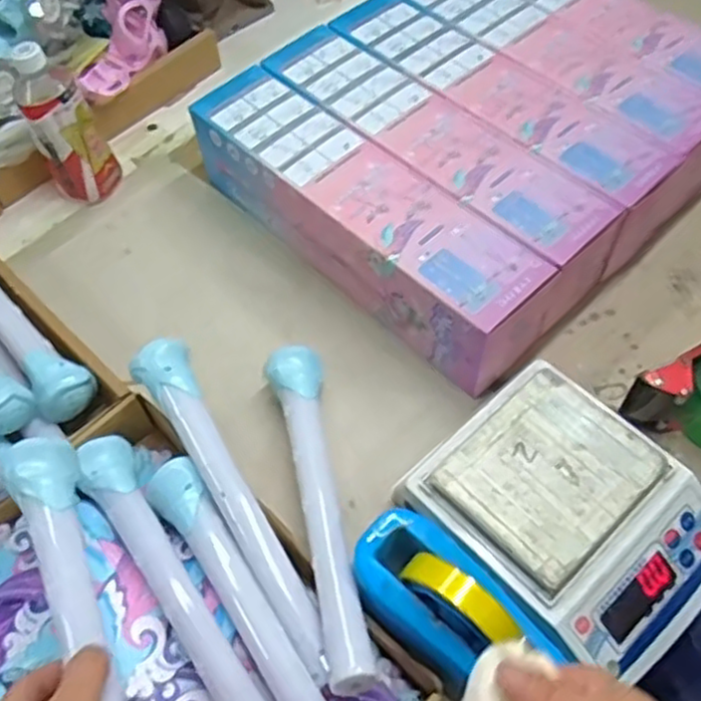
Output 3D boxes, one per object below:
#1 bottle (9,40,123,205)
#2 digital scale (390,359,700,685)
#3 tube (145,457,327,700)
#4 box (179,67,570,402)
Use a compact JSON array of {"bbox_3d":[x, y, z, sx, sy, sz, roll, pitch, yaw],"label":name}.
[{"bbox_3d":[-0.308,-0.245,0.793,0.060,0.175,0.055,9,58,7],"label":"bottle"},{"bbox_3d":[0.179,0.127,0.582,0.167,0.066,0.225,-39,64,-21],"label":"digital scale"},{"bbox_3d":[-0.068,0.198,0.529,0.043,0.044,0.309,-31,62,-18],"label":"tube"},{"bbox_3d":[0.011,-0.134,0.739,0.098,0.108,0.410,-39,64,-21],"label":"box"}]

